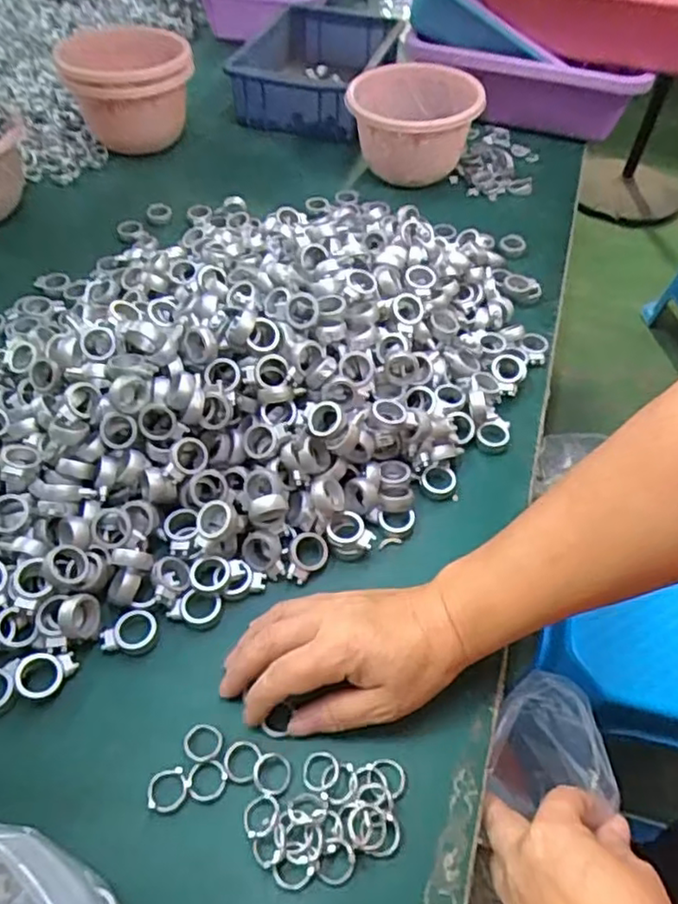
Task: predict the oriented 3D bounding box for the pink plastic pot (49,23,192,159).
[{"bbox_3d":[-0.253,-0.430,0.795,0.150,0.121,0.124,-10,52,-10],"label":"pink plastic pot"}]

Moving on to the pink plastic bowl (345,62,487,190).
[{"bbox_3d":[0.083,-0.370,0.729,0.140,0.089,0.144,1,51,-1],"label":"pink plastic bowl"}]

